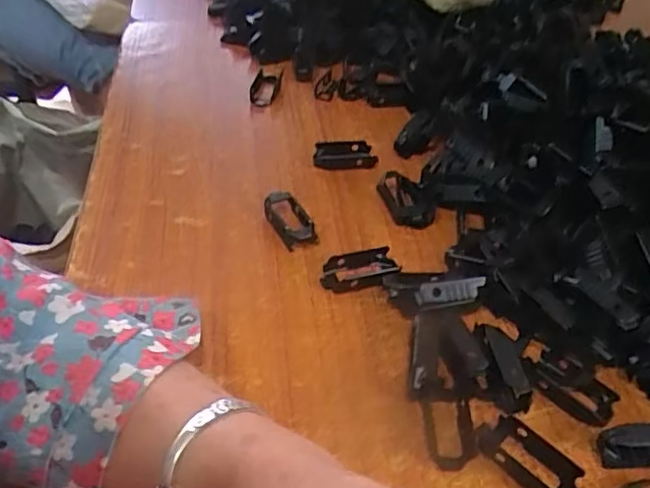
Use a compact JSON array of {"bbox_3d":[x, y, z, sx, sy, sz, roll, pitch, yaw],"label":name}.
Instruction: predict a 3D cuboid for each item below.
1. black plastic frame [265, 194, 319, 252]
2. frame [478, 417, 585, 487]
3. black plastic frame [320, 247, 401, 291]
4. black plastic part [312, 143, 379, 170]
[{"bbox_3d":[-0.023,-0.017,0.414,0.023,0.014,0.045,-16,45,-22],"label":"black plastic frame"},{"bbox_3d":[0.099,0.104,0.303,0.049,0.008,0.026,32,48,28],"label":"frame"},{"bbox_3d":[0.023,0.017,0.392,0.051,0.012,0.024,-10,43,-17],"label":"black plastic frame"},{"bbox_3d":[0.016,-0.069,0.484,0.048,0.013,0.023,-2,41,-8],"label":"black plastic part"}]

